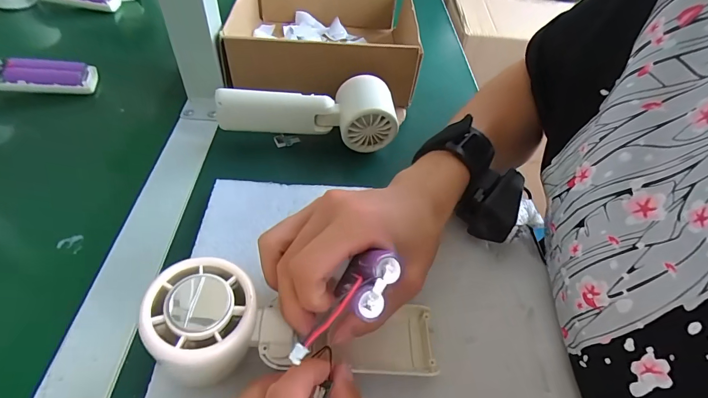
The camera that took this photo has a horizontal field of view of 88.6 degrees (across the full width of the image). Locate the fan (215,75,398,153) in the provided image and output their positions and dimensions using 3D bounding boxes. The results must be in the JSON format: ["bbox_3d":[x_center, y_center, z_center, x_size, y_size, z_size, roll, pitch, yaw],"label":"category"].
[{"bbox_3d":[-0.043,-0.083,0.347,0.164,0.047,0.051,-1,49,-7],"label":"fan"}]

